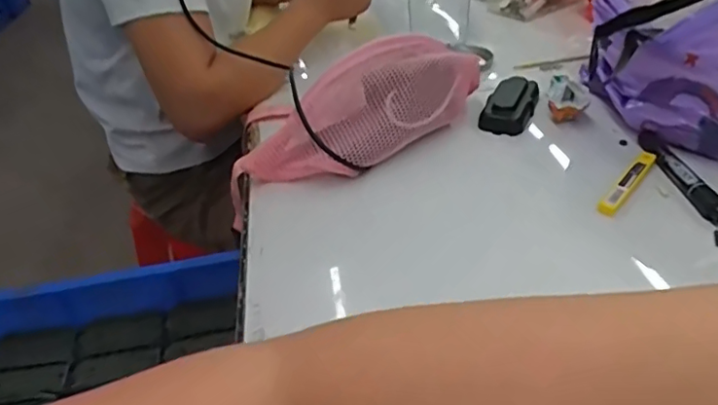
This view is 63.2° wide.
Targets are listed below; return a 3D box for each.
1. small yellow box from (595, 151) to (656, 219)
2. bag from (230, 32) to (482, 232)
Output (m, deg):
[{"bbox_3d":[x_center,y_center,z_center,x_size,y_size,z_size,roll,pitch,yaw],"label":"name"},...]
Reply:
[{"bbox_3d":[0.254,-0.021,0.546,0.017,0.006,0.102,27,47,36],"label":"small yellow box"},{"bbox_3d":[-0.006,-0.088,0.608,0.313,0.103,0.081,-29,41,-8],"label":"bag"}]

